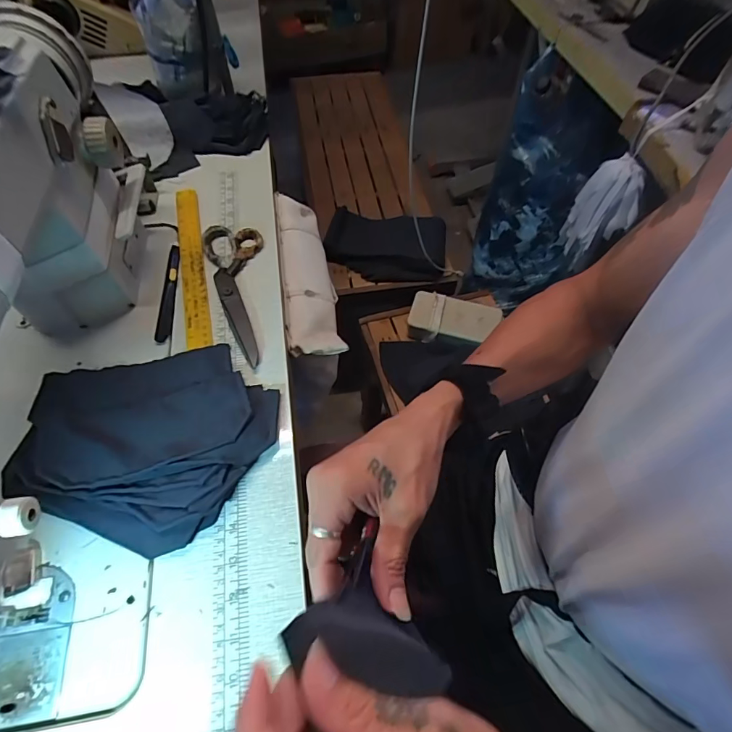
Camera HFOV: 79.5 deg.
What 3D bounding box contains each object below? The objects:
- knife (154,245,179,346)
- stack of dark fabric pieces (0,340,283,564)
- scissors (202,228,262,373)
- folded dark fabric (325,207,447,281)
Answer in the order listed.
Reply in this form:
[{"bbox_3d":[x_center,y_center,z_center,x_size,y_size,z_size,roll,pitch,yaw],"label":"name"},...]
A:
[{"bbox_3d":[-0.213,-0.082,0.475,0.016,0.009,0.130,-4,59,-4],"label":"knife"},{"bbox_3d":[-0.189,0.050,0.383,0.200,0.030,0.175,18,60,9],"label":"stack of dark fabric pieces"},{"bbox_3d":[-0.131,-0.086,0.478,0.063,0.009,0.191,-17,60,-11],"label":"scissors"},{"bbox_3d":[0.043,-0.255,0.945,0.247,0.074,0.144,9,59,4],"label":"folded dark fabric"}]

